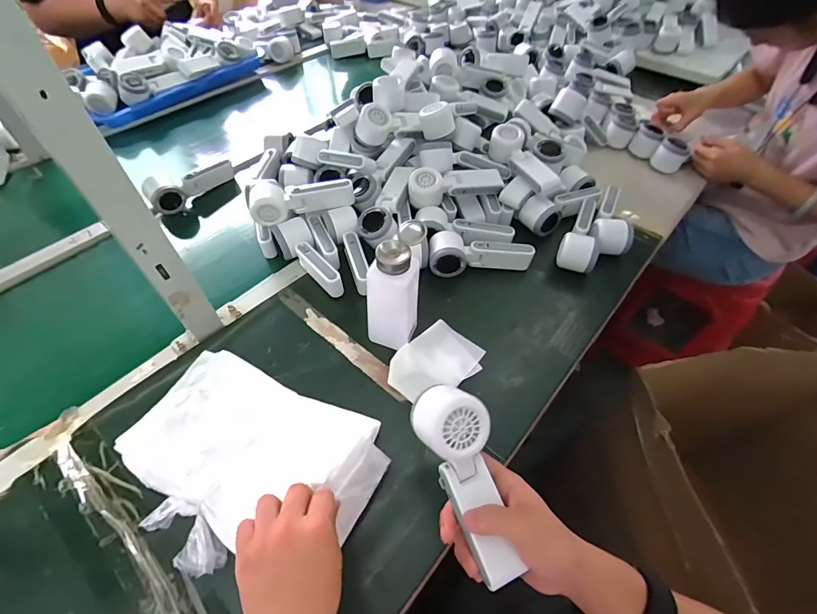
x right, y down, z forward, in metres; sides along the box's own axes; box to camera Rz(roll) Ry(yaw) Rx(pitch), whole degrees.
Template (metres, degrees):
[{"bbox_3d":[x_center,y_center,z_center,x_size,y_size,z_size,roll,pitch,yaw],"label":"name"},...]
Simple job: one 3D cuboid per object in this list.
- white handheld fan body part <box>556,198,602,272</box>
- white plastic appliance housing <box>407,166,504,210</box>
[{"bbox_3d":[0.301,-0.132,0.678,0.061,0.051,0.156,19,54,13],"label":"white handheld fan body part"},{"bbox_3d":[0.080,-0.215,0.680,0.164,0.043,0.057,-14,54,-12],"label":"white plastic appliance housing"}]

